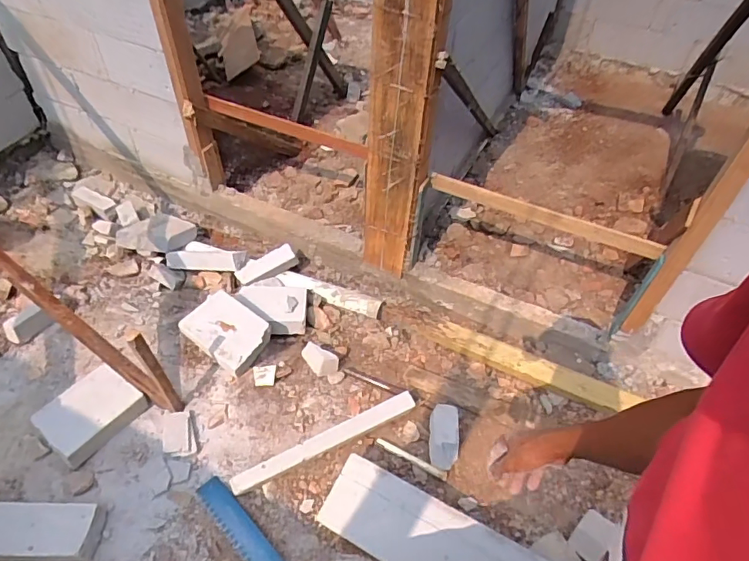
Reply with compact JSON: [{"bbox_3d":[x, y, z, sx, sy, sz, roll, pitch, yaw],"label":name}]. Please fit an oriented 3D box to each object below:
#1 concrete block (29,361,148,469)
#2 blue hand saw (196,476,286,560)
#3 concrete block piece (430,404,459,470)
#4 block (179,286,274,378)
[{"bbox_3d":[-0.877,0.403,1.552,0.206,0.097,0.264,31,51,23],"label":"concrete block"},{"bbox_3d":[-0.283,0.720,1.327,0.552,0.052,0.116,35,52,26],"label":"blue hand saw"},{"bbox_3d":[0.217,0.491,1.573,0.091,0.077,0.185,5,48,2],"label":"concrete block piece"},{"bbox_3d":[-0.517,0.172,1.780,0.296,0.080,0.213,30,53,23],"label":"block"}]

